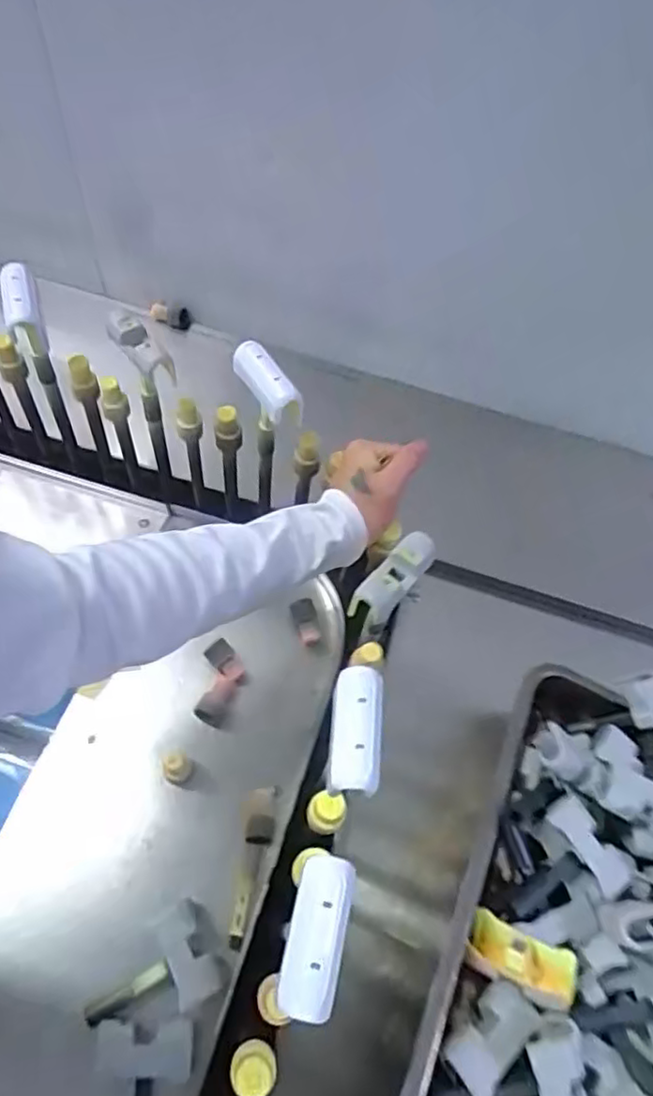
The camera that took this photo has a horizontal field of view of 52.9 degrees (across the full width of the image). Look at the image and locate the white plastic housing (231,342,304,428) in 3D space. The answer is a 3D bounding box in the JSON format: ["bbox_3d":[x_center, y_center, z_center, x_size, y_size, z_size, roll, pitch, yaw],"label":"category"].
[{"bbox_3d":[-0.052,-0.142,0.563,0.028,0.032,0.078,-35,78,-20],"label":"white plastic housing"}]

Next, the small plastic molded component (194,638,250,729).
[{"bbox_3d":[-0.105,0.138,0.665,0.044,0.027,0.080,4,59,2],"label":"small plastic molded component"}]

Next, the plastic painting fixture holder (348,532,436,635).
[{"bbox_3d":[0.050,0.023,0.481,0.029,0.029,0.081,33,64,17],"label":"plastic painting fixture holder"}]

